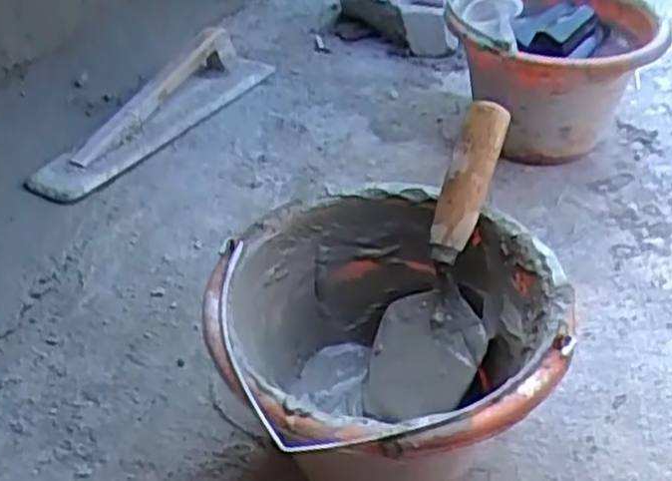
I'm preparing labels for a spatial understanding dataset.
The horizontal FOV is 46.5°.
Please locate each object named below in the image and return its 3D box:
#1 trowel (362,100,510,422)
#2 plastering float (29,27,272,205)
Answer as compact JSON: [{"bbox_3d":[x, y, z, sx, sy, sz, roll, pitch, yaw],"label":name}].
[{"bbox_3d":[0.086,0.021,0.615,0.086,0.254,0.050,16,14,19],"label":"trowel"},{"bbox_3d":[-0.230,-0.182,1.034,0.123,0.068,0.400,16,41,19],"label":"plastering float"}]

